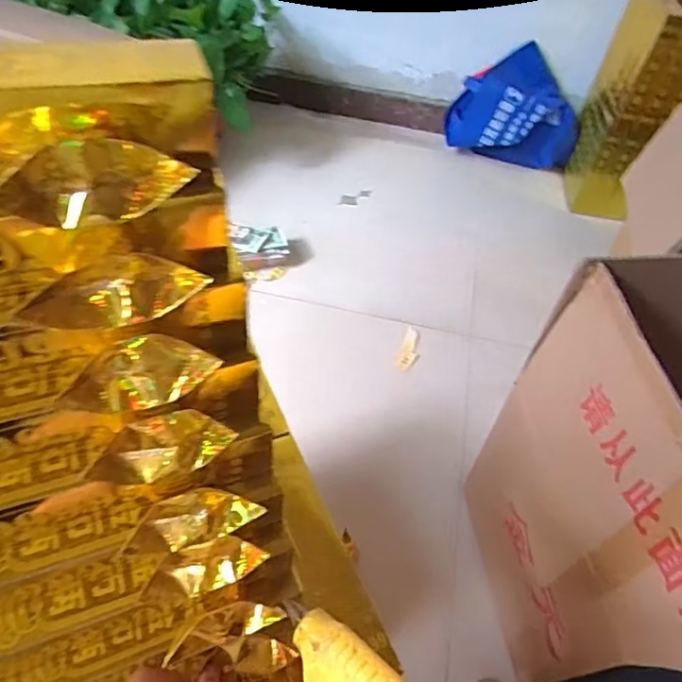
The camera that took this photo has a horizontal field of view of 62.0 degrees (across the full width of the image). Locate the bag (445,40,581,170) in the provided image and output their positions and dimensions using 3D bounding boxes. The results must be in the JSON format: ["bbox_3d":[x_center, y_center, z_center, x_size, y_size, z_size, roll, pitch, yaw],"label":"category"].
[{"bbox_3d":[0.466,-0.613,1.506,0.342,0.240,0.120,15,48,7],"label":"bag"}]

